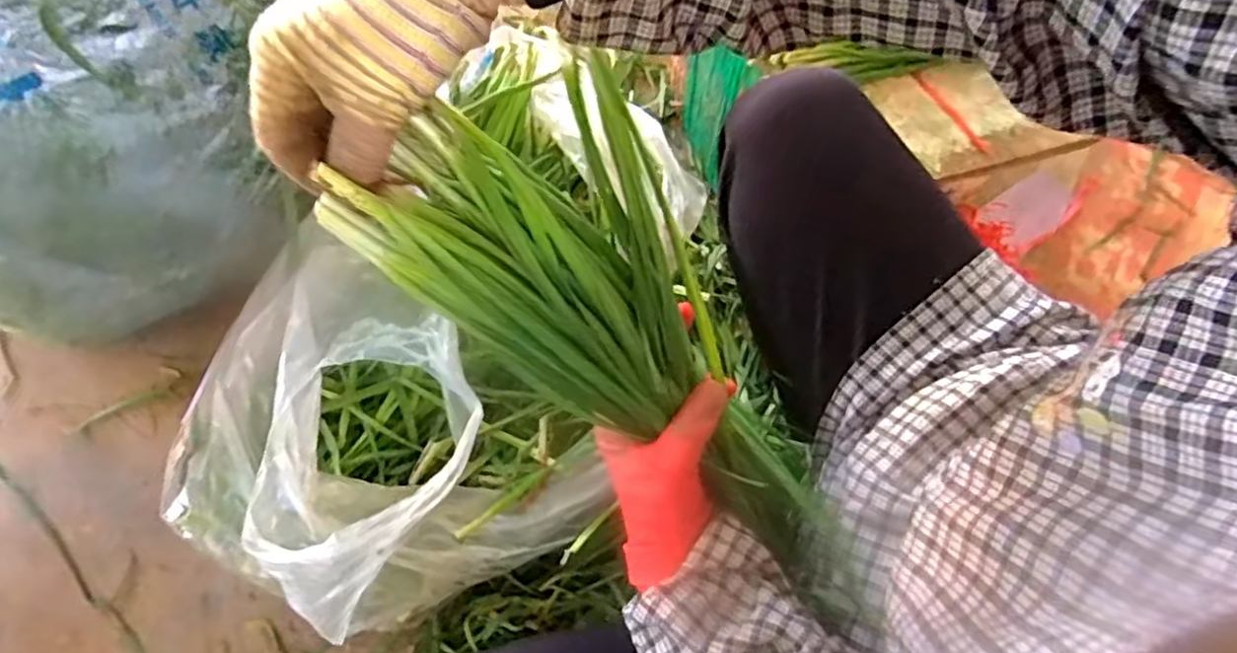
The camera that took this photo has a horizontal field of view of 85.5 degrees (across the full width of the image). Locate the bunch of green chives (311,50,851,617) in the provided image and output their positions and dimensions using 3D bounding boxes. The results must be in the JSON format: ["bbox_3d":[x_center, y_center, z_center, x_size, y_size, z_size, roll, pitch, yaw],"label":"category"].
[{"bbox_3d":[0.027,0.004,0.384,0.360,0.044,0.153,43,66,-24],"label":"bunch of green chives"}]

